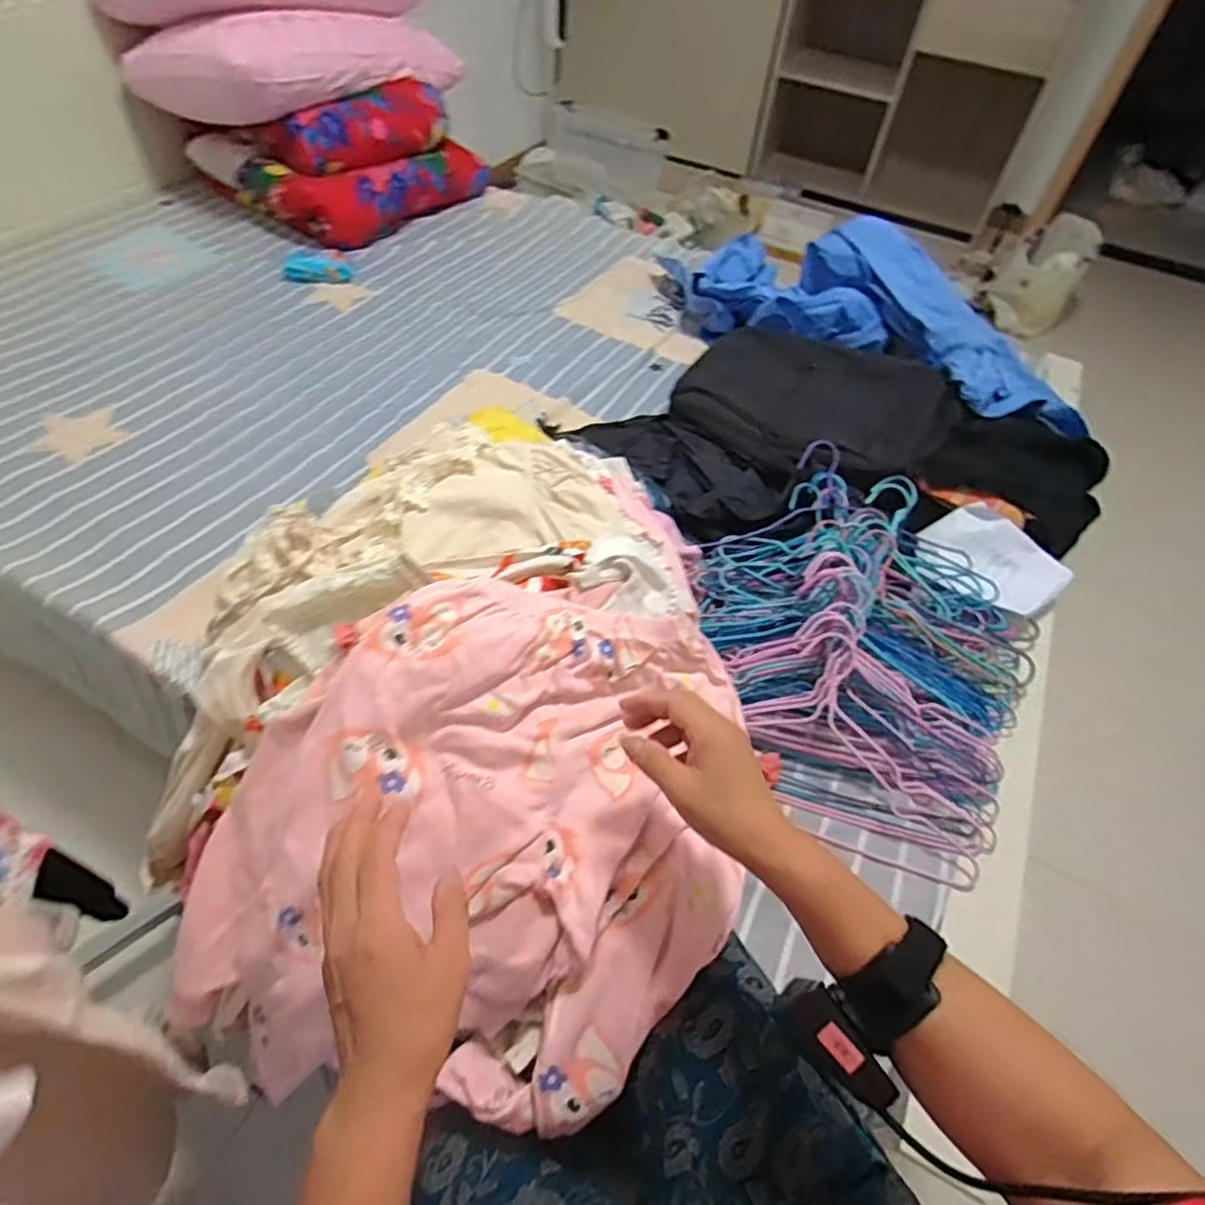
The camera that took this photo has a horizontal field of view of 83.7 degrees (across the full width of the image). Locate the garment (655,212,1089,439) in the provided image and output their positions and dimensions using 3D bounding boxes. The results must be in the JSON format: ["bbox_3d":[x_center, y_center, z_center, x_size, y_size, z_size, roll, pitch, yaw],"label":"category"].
[{"bbox_3d":[0.510,-0.557,1.329,0.872,0.174,0.429,32,56,18],"label":"garment"}]

